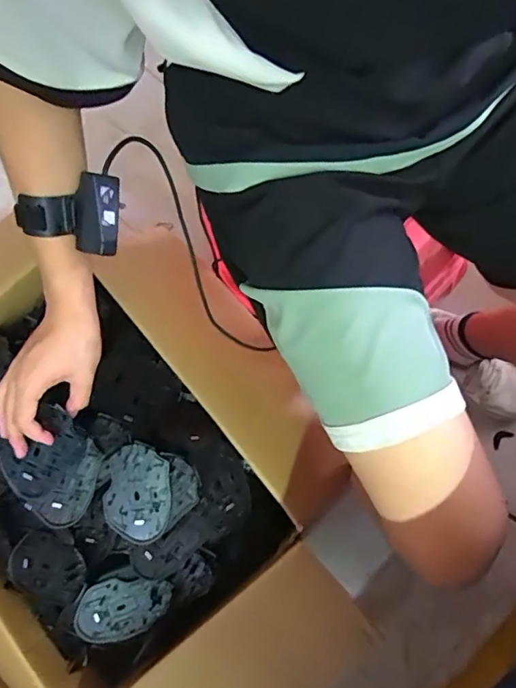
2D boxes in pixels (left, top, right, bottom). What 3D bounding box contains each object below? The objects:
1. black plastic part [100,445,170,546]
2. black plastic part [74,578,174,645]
[{"bbox_3d":[-0.137,0.173,0.585,0.074,0.007,0.114,10,97,0],"label":"black plastic part"},{"bbox_3d":[-0.163,0.317,0.620,0.114,0.020,0.082,-25,101,-6],"label":"black plastic part"}]

